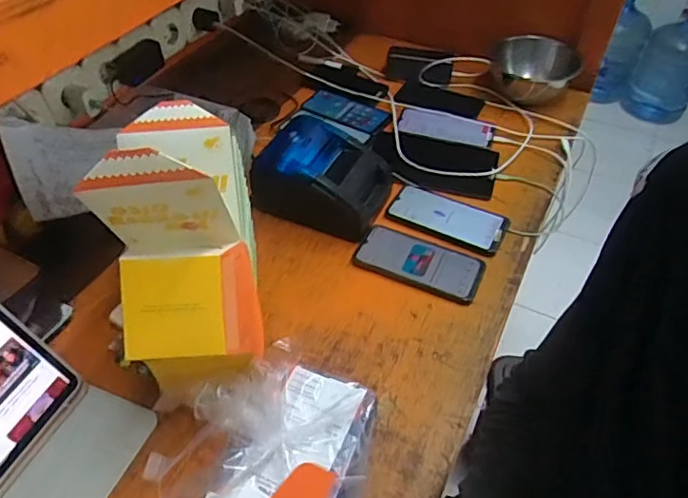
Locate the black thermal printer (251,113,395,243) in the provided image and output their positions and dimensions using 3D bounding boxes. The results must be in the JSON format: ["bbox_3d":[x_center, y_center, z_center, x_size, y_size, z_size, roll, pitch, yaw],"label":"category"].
[{"bbox_3d":[-0.029,-0.110,0.792,0.180,0.103,0.137,15,48,14],"label":"black thermal printer"}]

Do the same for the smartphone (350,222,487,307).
[{"bbox_3d":[0.103,0.016,0.731,0.167,0.010,0.084,20,49,18],"label":"smartphone"}]

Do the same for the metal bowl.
[{"bbox_3d":[0.361,-0.344,1.015,0.149,0.076,0.146,9,47,9],"label":"metal bowl"}]

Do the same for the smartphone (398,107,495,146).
[{"bbox_3d":[0.182,-0.222,0.957,0.162,0.013,0.064,13,48,12],"label":"smartphone"}]

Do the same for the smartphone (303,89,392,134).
[{"bbox_3d":[0.003,-0.254,0.984,0.154,0.014,0.077,30,53,25],"label":"smartphone"}]

